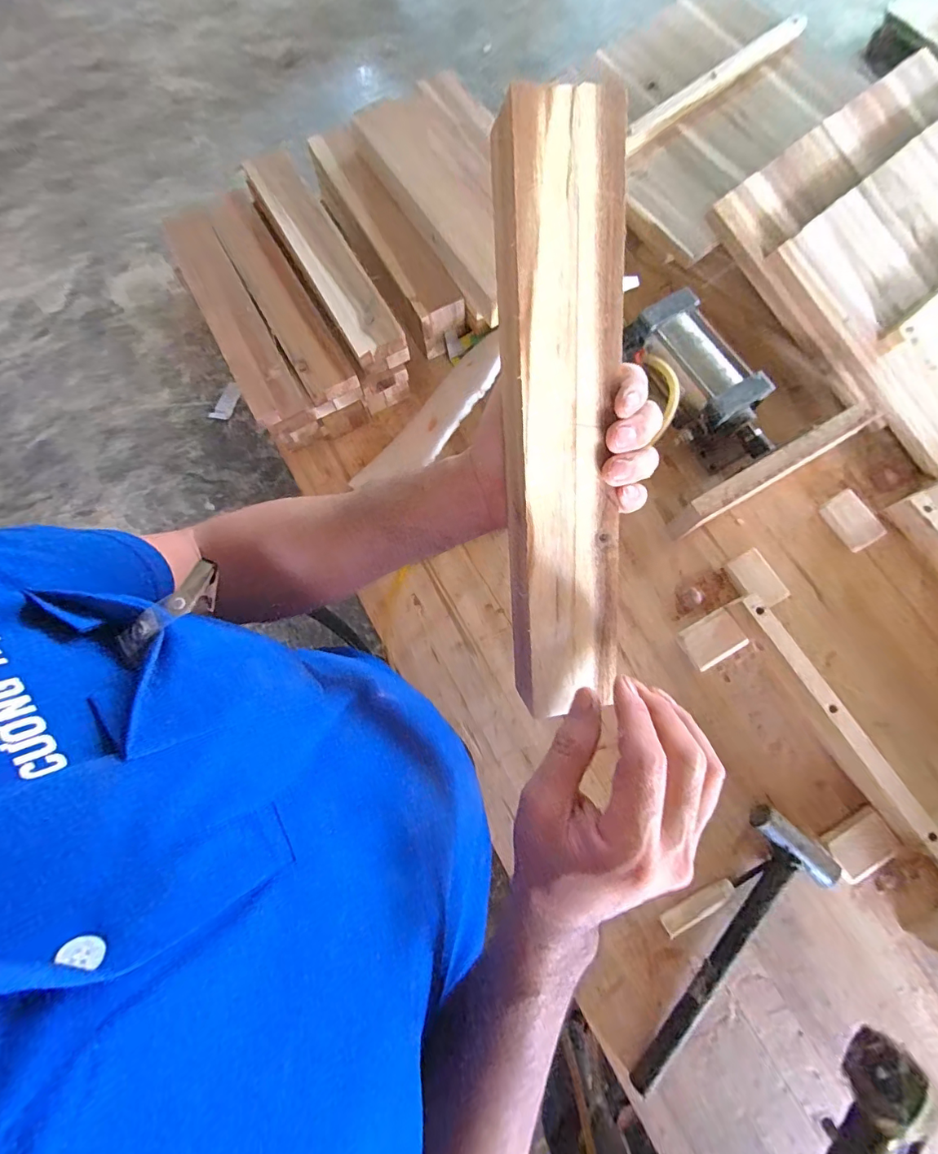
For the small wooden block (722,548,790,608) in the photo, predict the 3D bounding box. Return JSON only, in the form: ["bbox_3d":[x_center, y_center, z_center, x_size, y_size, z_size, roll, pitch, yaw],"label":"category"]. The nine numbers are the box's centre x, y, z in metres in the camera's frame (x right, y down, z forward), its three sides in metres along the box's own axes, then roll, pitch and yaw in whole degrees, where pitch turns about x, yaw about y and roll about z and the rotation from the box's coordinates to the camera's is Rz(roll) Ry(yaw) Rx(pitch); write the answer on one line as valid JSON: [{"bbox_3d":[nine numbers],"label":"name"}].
[{"bbox_3d":[0.348,0.004,0.571,0.044,0.022,0.067,-30,80,-7],"label":"small wooden block"}]

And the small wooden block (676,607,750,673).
[{"bbox_3d":[0.288,0.075,0.556,0.069,0.017,0.052,-30,80,-7],"label":"small wooden block"}]

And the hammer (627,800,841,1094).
[{"bbox_3d":[0.268,0.388,0.476,0.088,0.029,0.293,37,80,7],"label":"hammer"}]

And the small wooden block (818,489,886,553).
[{"bbox_3d":[0.477,-0.069,0.584,0.037,0.024,0.070,-32,78,-5],"label":"small wooden block"}]

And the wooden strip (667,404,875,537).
[{"bbox_3d":[0.360,-0.126,0.570,0.248,0.083,0.027,-30,78,-4],"label":"wooden strip"}]

